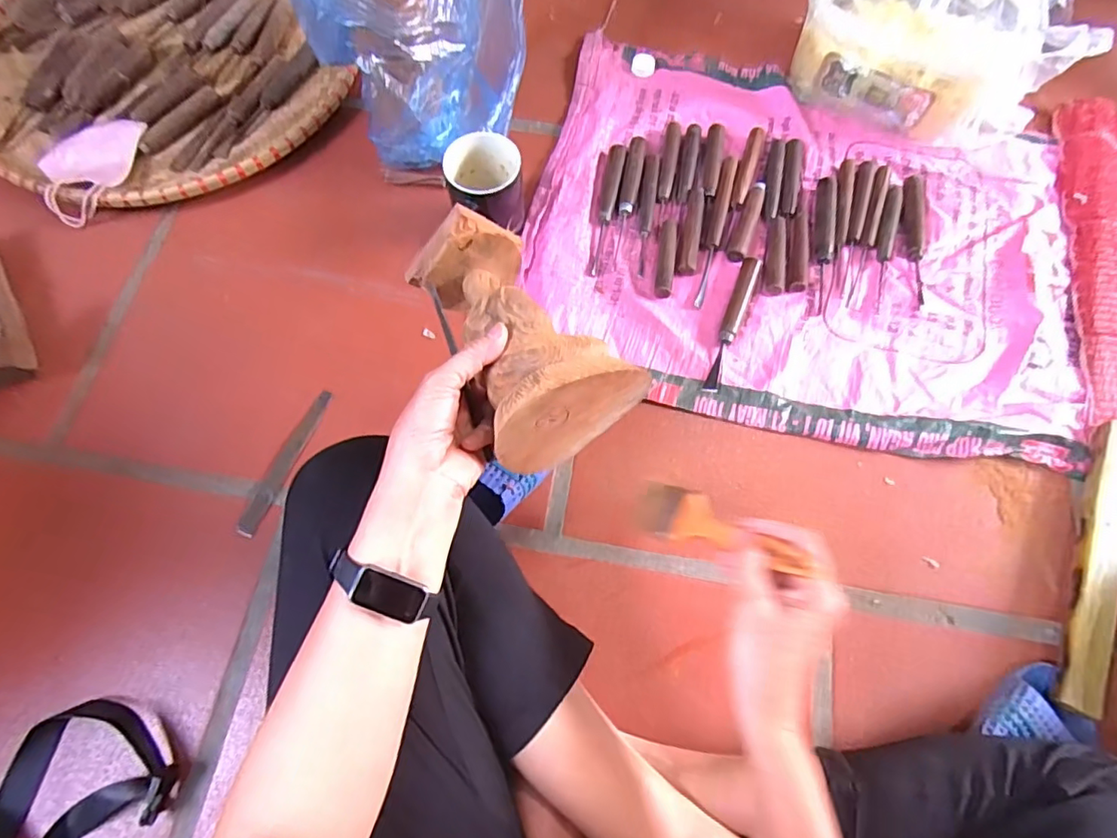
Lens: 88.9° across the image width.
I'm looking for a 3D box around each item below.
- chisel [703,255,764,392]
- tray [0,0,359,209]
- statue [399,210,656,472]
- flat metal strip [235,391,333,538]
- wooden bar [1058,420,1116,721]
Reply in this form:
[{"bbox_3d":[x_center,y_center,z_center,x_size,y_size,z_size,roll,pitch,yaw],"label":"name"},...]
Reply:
[{"bbox_3d":[0.190,-0.107,0.620,0.021,0.018,0.166,22,71,8],"label":"chisel"},{"bbox_3d":[-0.549,-0.482,0.755,0.455,0.040,0.537,-24,71,-5],"label":"tray"},{"bbox_3d":[-0.031,-0.064,0.420,0.101,0.092,0.177,-29,71,-10],"label":"statue"},{"bbox_3d":[-0.275,0.042,0.575,0.020,0.008,0.159,20,71,7],"label":"flat metal strip"},{"bbox_3d":[0.497,0.131,0.525,0.031,0.036,0.276,26,72,9],"label":"wooden bar"}]

